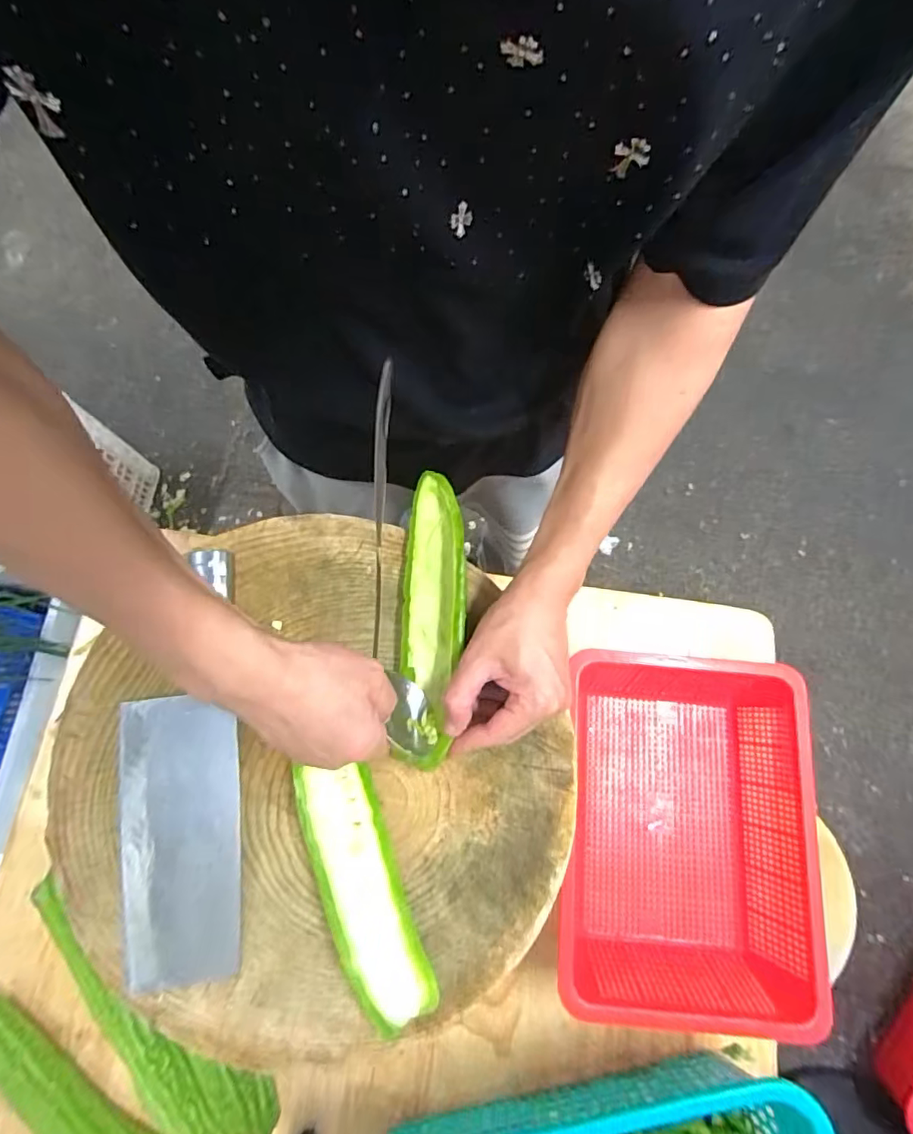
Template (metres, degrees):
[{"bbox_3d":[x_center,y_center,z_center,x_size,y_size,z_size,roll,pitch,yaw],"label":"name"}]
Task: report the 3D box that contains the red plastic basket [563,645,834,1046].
[{"bbox_3d":[0.212,0.246,0.519,0.210,0.088,0.300,6,75,3],"label":"red plastic basket"}]

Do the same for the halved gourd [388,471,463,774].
[{"bbox_3d":[-0.020,0.036,0.438,0.051,0.033,0.235,1,77,1],"label":"halved gourd"}]

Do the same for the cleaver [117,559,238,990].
[{"bbox_3d":[-0.218,0.147,0.430,0.087,0.022,0.321,-6,73,-1],"label":"cleaver"}]

